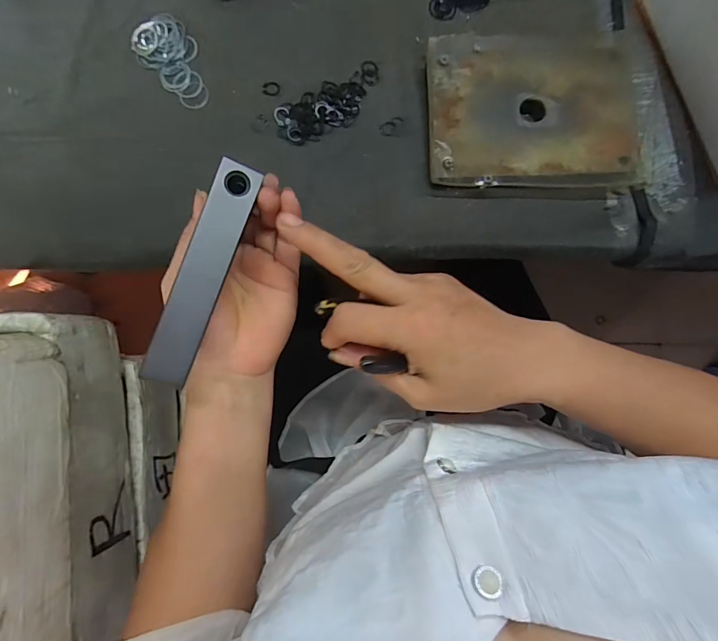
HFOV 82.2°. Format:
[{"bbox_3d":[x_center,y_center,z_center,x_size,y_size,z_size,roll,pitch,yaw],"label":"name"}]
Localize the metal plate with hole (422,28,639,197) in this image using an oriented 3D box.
[{"bbox_3d":[0.134,-0.163,0.318,0.159,0.015,0.128,-1,83,-3],"label":"metal plate with hole"}]

